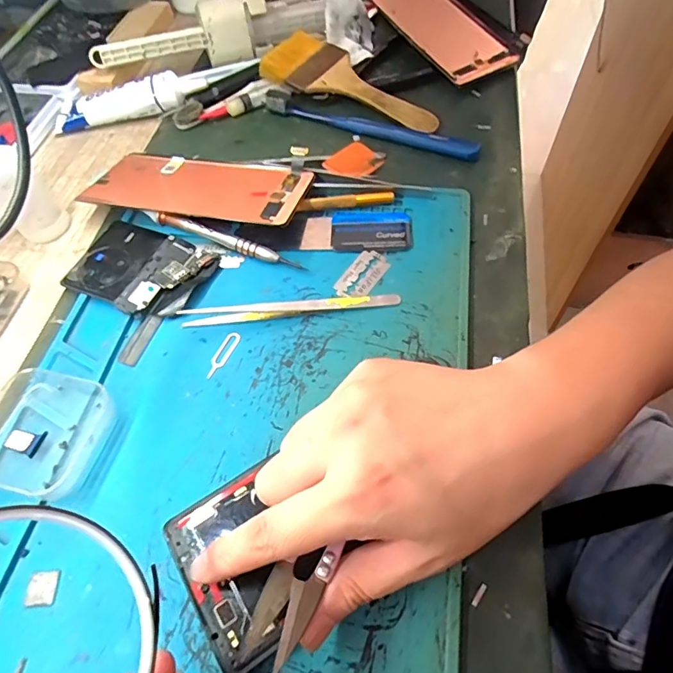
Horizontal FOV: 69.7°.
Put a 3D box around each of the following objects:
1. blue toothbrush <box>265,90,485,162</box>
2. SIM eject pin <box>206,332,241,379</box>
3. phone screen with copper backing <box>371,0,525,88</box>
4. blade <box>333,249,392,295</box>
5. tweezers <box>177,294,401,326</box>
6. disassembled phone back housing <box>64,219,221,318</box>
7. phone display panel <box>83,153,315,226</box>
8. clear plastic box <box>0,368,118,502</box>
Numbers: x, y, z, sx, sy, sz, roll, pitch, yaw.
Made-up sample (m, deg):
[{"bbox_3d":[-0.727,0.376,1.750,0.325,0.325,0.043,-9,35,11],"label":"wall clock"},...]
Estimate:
[{"bbox_3d":[0.025,-0.173,0.393,0.185,0.009,0.016,21,61,15],"label":"blue toothbrush"},{"bbox_3d":[-0.068,0.010,0.287,0.011,0.004,0.033,20,61,14],"label":"SIM eject pin"},{"bbox_3d":[0.104,-0.293,0.454,0.086,0.009,0.166,-24,66,-12],"label":"phone screen with copper backing"},{"bbox_3d":[0.017,-0.041,0.314,0.022,0.004,0.040,30,63,19],"label":"blade"},{"bbox_3d":[-0.029,-0.018,0.301,0.135,0.006,0.012,-4,58,-1],"label":"tweezers"},{"bbox_3d":[-0.131,-0.046,0.322,0.088,0.008,0.065,20,61,14],"label":"disassembled phone back housing"},{"bbox_3d":[-0.100,-0.109,0.351,0.155,0.004,0.068,10,50,12],"label":"phone display panel"},{"bbox_3d":[-0.159,0.049,0.259,0.070,0.016,0.065,11,59,9],"label":"clear plastic box"}]

